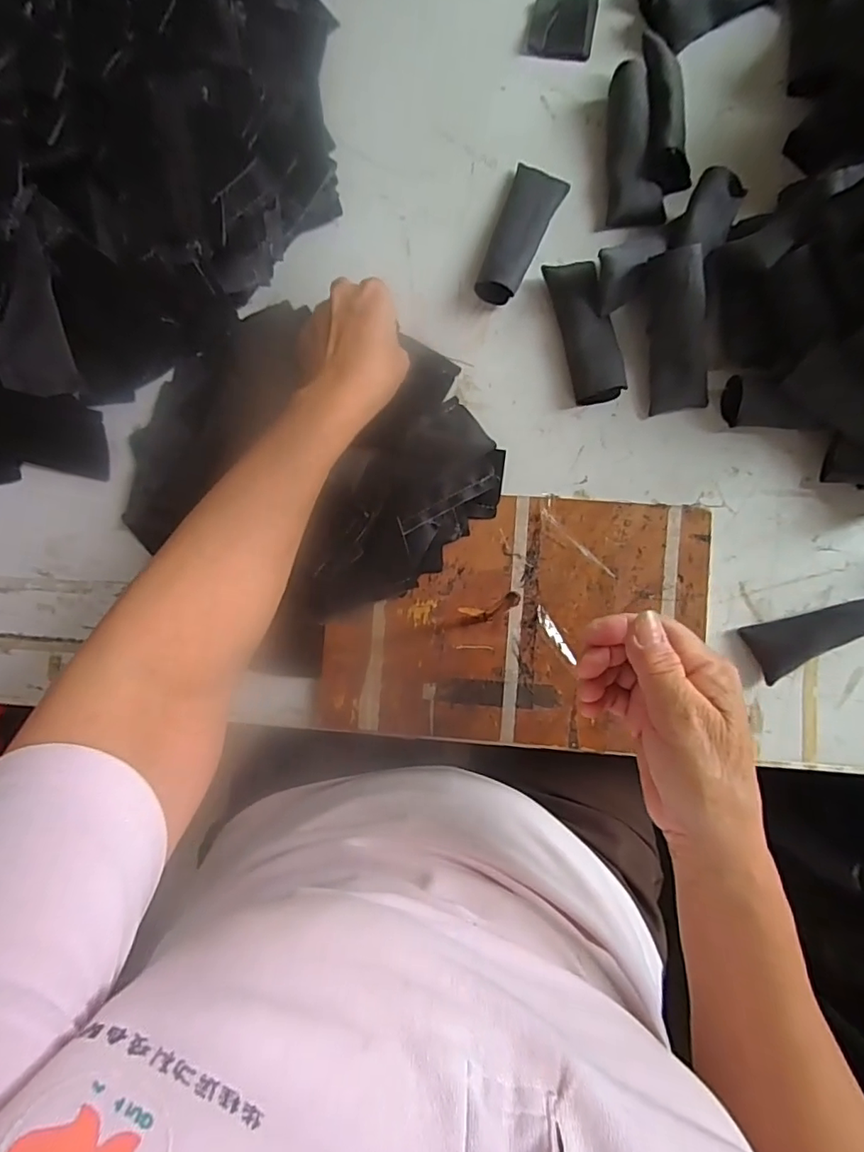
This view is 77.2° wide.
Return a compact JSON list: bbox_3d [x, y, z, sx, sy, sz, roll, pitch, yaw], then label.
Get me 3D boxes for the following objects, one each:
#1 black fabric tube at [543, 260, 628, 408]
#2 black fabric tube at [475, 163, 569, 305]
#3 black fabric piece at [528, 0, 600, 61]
[{"bbox_3d":[0.115,-0.179,0.398,0.037,0.022,0.102,-13,86,3],"label":"black fabric tube"},{"bbox_3d":[0.066,-0.257,0.404,0.037,0.024,0.110,21,89,4],"label":"black fabric tube"},{"bbox_3d":[0.103,-0.431,0.421,0.049,0.004,0.055,9,88,4],"label":"black fabric piece"}]

